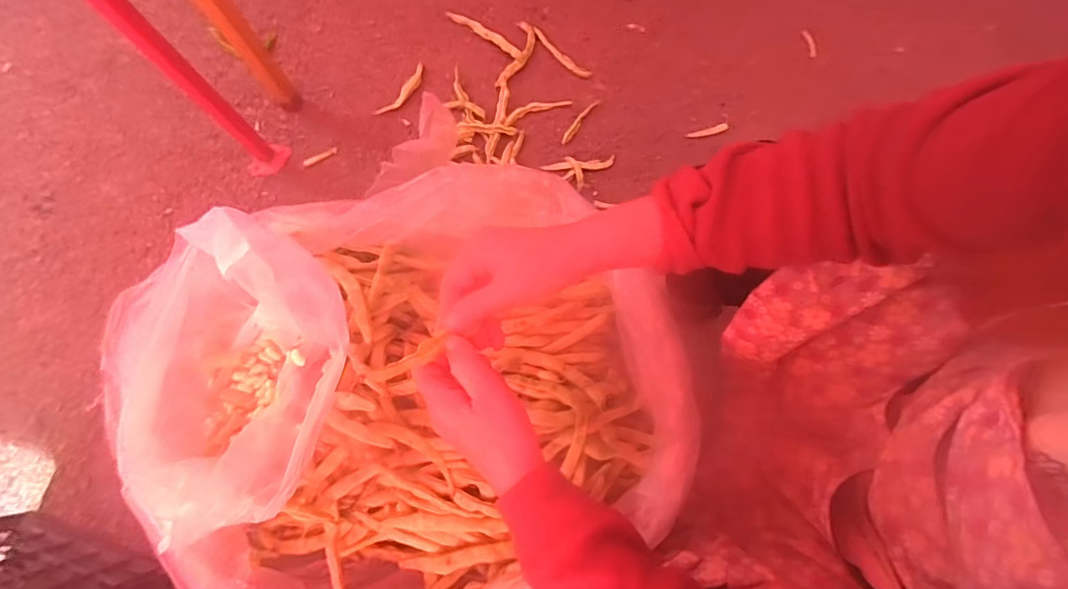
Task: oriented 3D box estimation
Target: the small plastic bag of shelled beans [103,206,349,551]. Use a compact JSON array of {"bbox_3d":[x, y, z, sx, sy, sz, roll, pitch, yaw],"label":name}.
[{"bbox_3d":[-0.285,0.057,0.440,0.215,0.109,0.244,11,78,3],"label":"small plastic bag of shelled beans"}]

